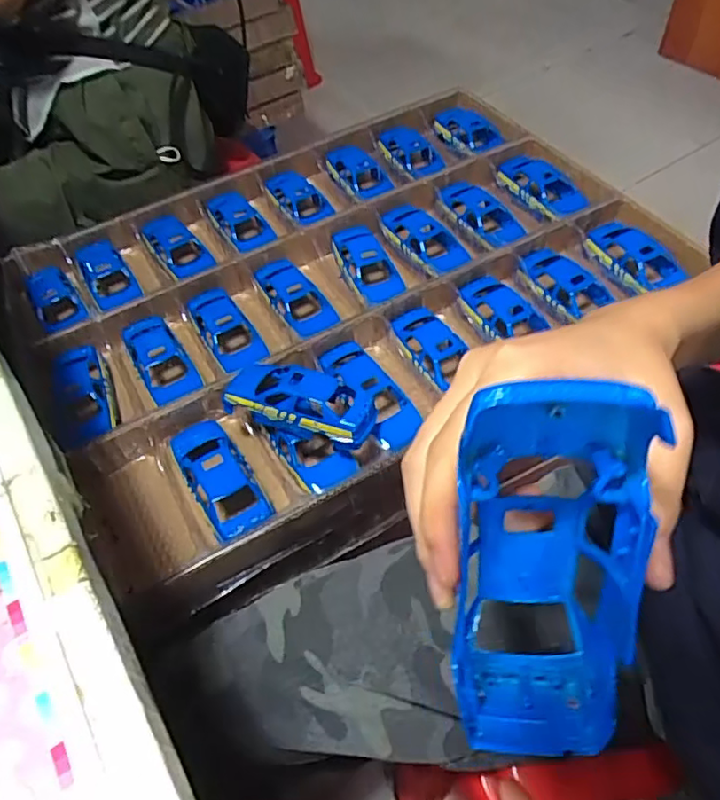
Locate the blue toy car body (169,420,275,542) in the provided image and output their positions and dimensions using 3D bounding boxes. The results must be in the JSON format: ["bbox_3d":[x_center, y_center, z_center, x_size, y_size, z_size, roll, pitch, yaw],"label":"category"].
[{"bbox_3d":[-0.118,0.065,0.503,0.049,0.034,0.121,-29,56,-16],"label":"blue toy car body"}]

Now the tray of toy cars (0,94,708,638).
[{"bbox_3d":[-0.017,-0.114,0.641,0.620,0.080,0.455,-26,56,-14],"label":"tray of toy cars"}]

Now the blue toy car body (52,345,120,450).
[{"bbox_3d":[-0.266,-0.009,0.578,0.052,0.035,0.103,-19,54,-9],"label":"blue toy car body"}]

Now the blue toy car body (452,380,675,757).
[{"bbox_3d":[0.060,0.052,0.193,0.054,0.126,0.041,-2,24,1],"label":"blue toy car body"}]

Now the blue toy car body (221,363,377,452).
[{"bbox_3d":[-0.051,-0.001,0.507,0.133,0.041,0.060,18,57,17],"label":"blue toy car body"}]

